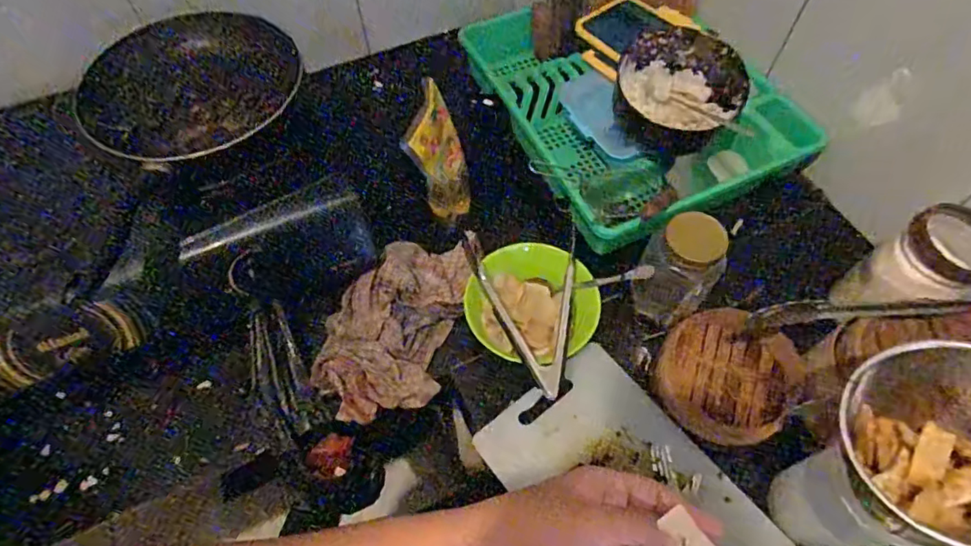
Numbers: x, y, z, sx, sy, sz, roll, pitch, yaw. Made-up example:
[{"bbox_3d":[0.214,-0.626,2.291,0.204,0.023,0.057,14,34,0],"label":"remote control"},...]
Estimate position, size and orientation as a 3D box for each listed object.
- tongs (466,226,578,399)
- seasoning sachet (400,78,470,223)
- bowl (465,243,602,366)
[{"bbox_3d":[0.049,0.039,0.604,0.125,0.034,0.185,-5,60,-2],"label":"tongs"},{"bbox_3d":[-0.054,-0.139,0.675,0.017,0.169,0.085,17,63,28],"label":"seasoning sachet"},{"bbox_3d":[0.058,0.039,0.653,0.145,0.068,0.137,0,60,0],"label":"bowl"}]

